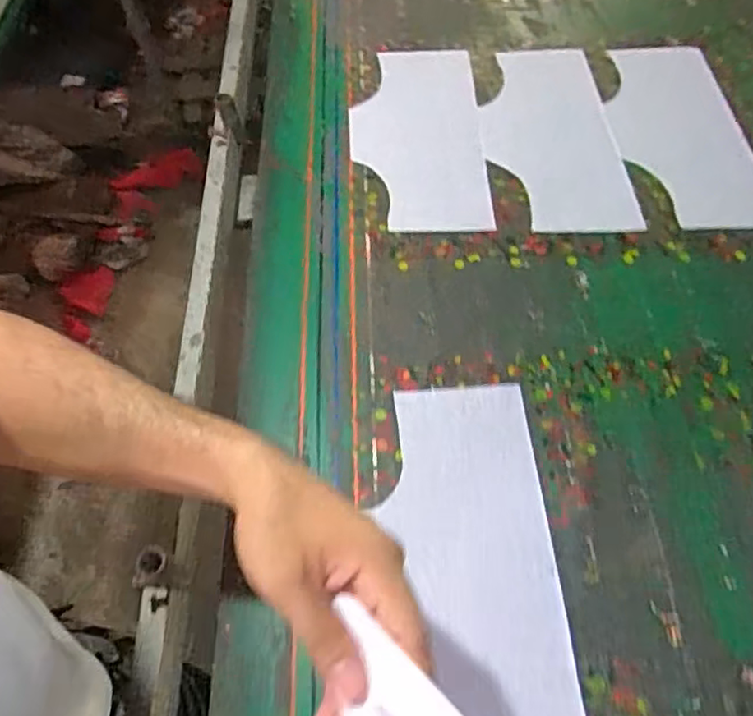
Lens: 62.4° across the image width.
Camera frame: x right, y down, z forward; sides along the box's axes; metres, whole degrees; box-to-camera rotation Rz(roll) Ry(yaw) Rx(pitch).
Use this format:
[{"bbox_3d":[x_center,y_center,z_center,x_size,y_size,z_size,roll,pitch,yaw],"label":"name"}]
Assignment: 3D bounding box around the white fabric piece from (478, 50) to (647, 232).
[{"bbox_3d":[0.199,-0.268,0.729,0.147,0.013,0.314,-3,56,3],"label":"white fabric piece"}]

